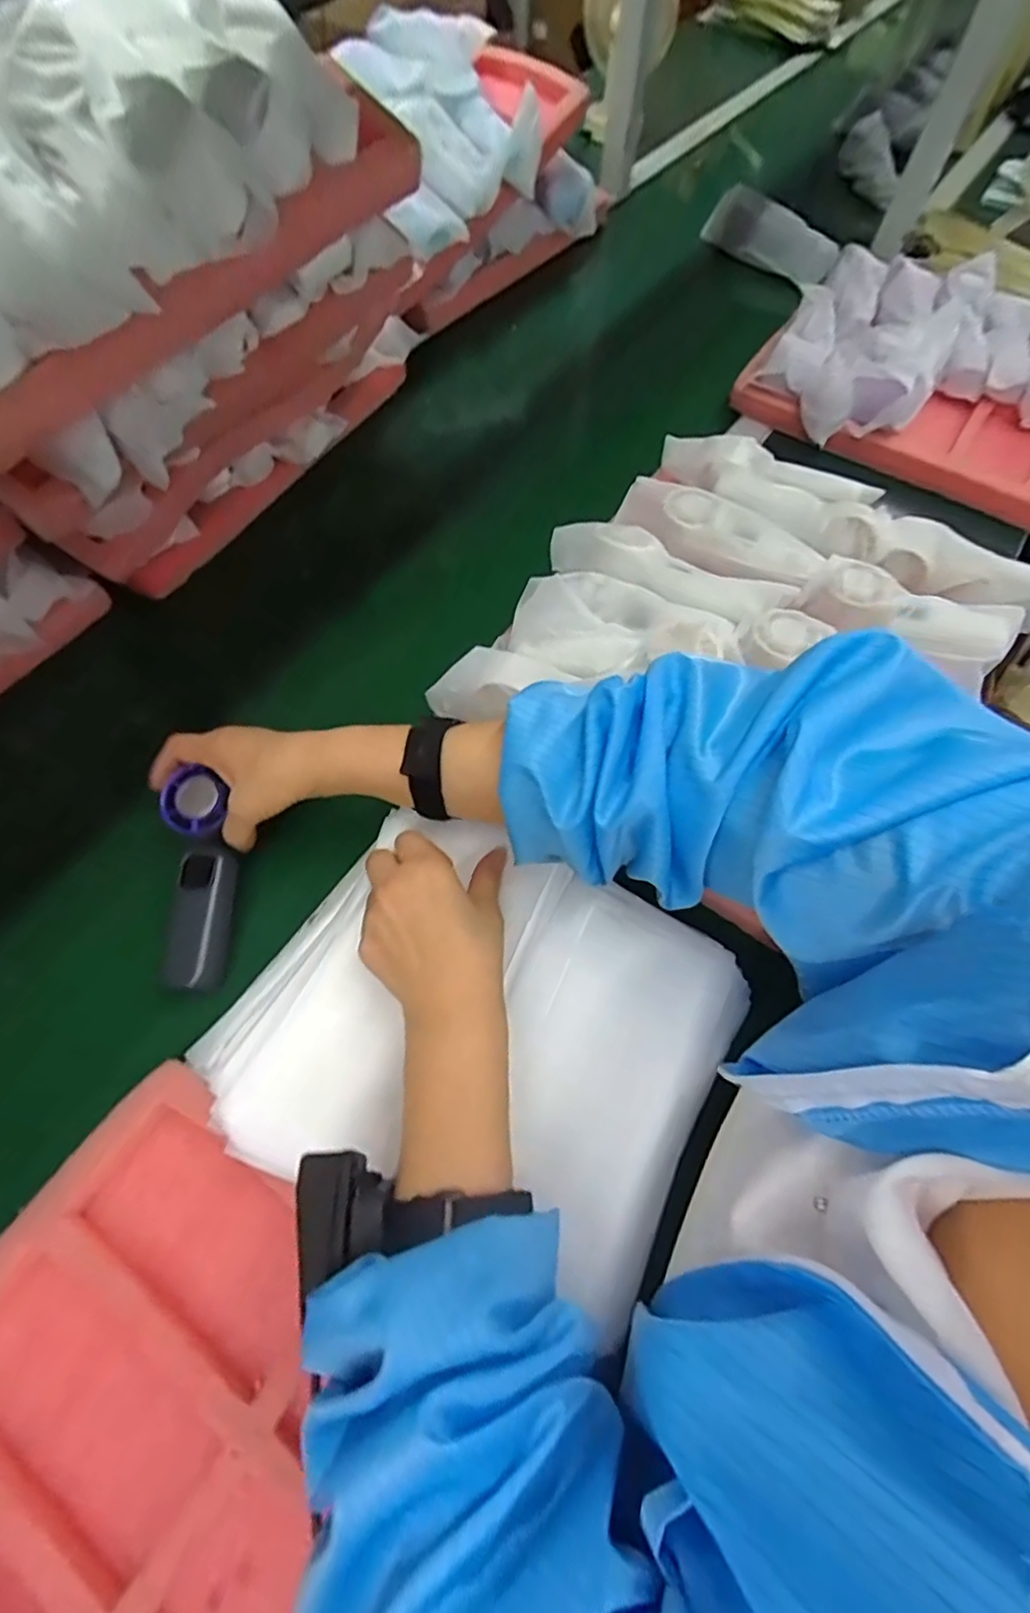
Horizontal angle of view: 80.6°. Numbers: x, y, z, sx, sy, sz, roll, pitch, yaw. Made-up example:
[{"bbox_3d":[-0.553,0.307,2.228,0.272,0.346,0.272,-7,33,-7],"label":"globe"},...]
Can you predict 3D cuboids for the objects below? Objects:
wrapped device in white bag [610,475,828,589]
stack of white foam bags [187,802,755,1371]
[{"bbox_3d":[0.182,-0.247,0.544,0.180,0.025,0.073,27,65,10],"label":"wrapped device in white bag"},{"bbox_3d":[-0.022,0.135,0.382,0.295,0.052,0.229,24,65,9],"label":"stack of white foam bags"}]

